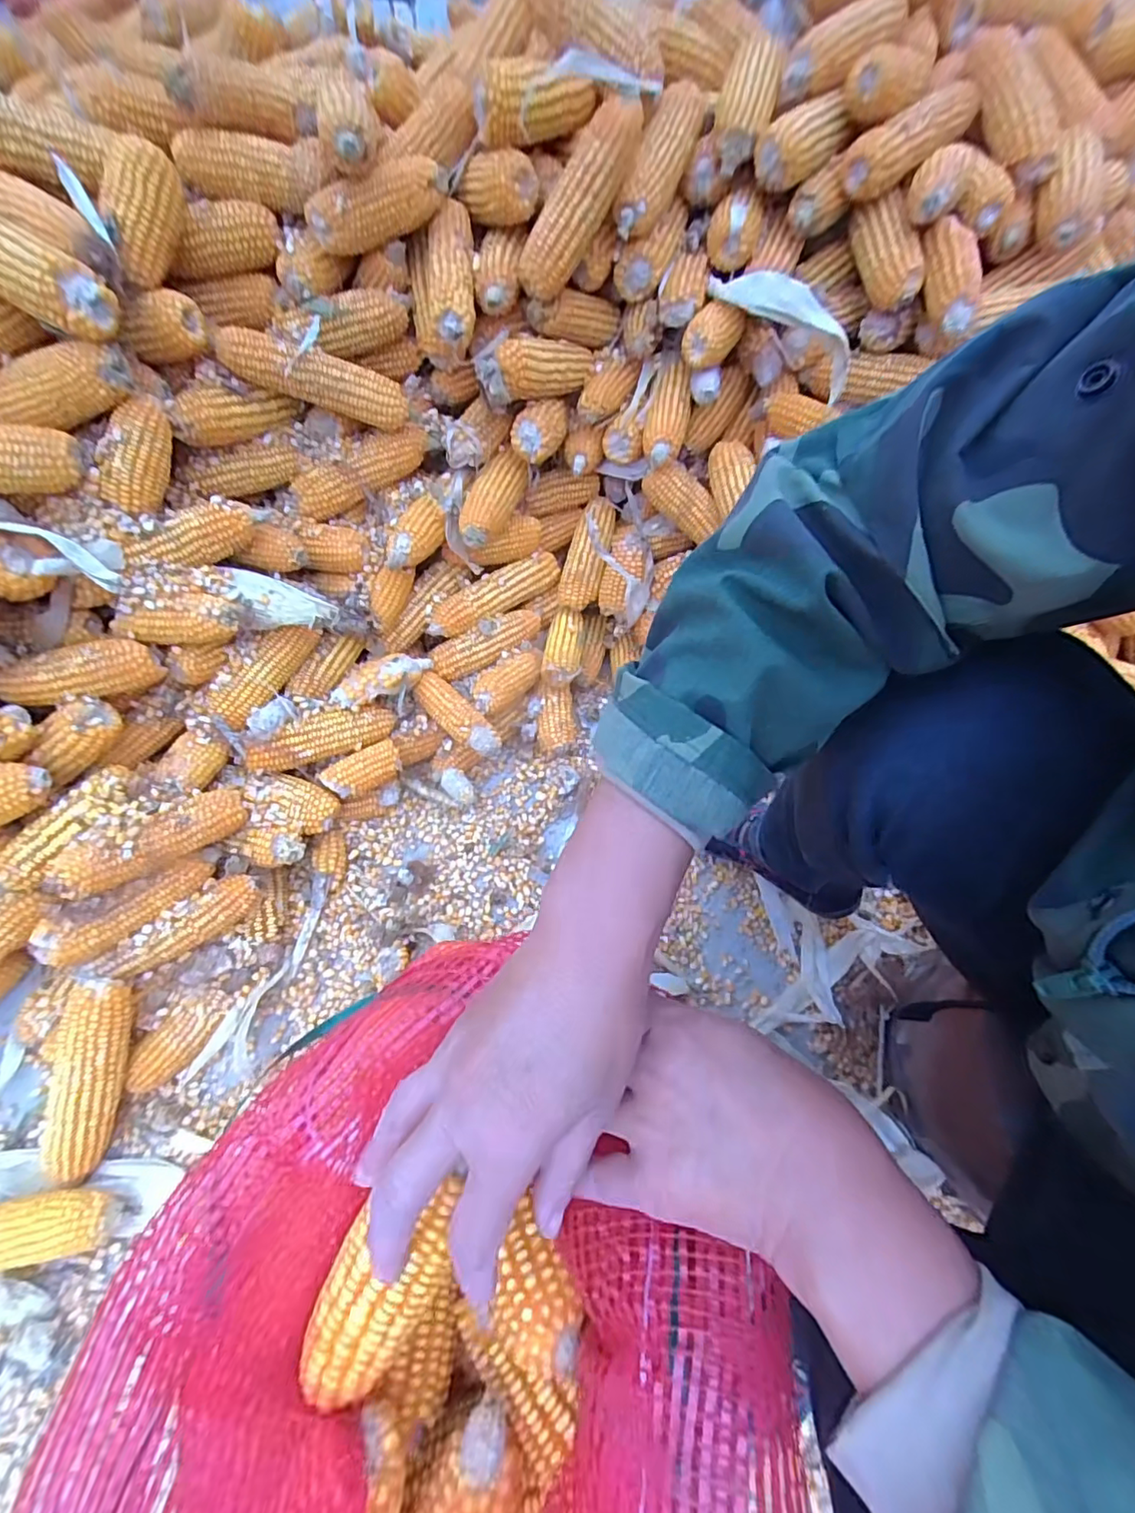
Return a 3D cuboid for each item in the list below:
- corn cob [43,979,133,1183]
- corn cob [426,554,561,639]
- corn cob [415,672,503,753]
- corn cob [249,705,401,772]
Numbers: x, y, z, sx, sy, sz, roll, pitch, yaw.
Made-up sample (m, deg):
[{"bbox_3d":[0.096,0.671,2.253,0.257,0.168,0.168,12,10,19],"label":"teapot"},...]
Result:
[{"bbox_3d":[-0.428,0.288,0.499,0.050,0.044,0.175,7,88,0],"label":"corn cob"},{"bbox_3d":[-0.092,-0.207,0.708,0.186,0.040,0.043,-30,69,-17],"label":"corn cob"},{"bbox_3d":[-0.132,-0.051,0.672,0.119,0.035,0.041,39,68,15],"label":"corn cob"},{"bbox_3d":[-0.270,-0.024,0.622,0.155,0.041,0.040,-20,66,-27],"label":"corn cob"}]

